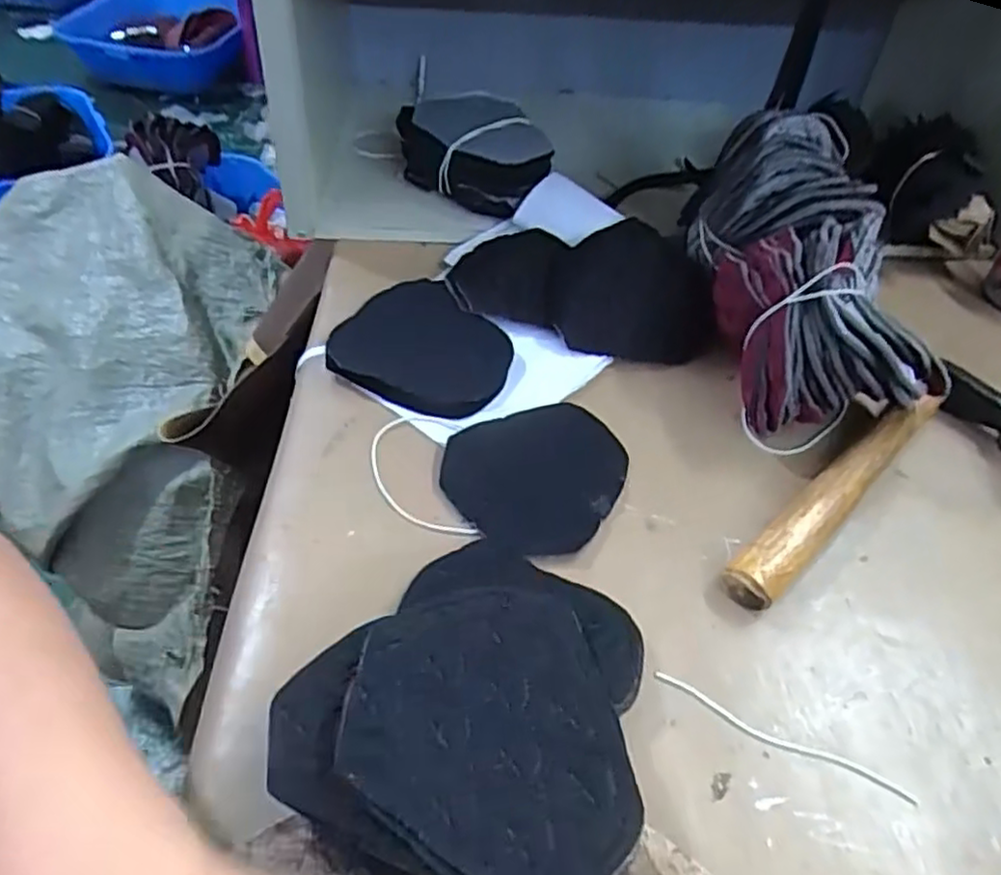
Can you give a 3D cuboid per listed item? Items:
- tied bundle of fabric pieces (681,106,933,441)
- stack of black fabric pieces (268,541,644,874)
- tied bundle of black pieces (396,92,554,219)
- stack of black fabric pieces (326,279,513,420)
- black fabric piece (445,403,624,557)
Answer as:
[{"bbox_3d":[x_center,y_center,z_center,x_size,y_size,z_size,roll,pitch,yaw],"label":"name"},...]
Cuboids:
[{"bbox_3d":[0.177,-0.105,0.430,0.090,0.089,0.204,-1,68,-8],"label":"tied bundle of fabric pieces"},{"bbox_3d":[-0.011,0.098,0.281,0.128,0.039,0.147,15,47,7],"label":"stack of black fabric pieces"},{"bbox_3d":[-0.019,-0.224,0.568,0.124,0.063,0.071,29,50,19],"label":"tied bundle of black pieces"},{"bbox_3d":[-0.048,-0.058,0.452,0.111,0.016,0.098,27,50,17],"label":"stack of black fabric pieces"},{"bbox_3d":[0.022,0.018,0.384,0.096,0.005,0.091,4,47,-4],"label":"black fabric piece"}]

